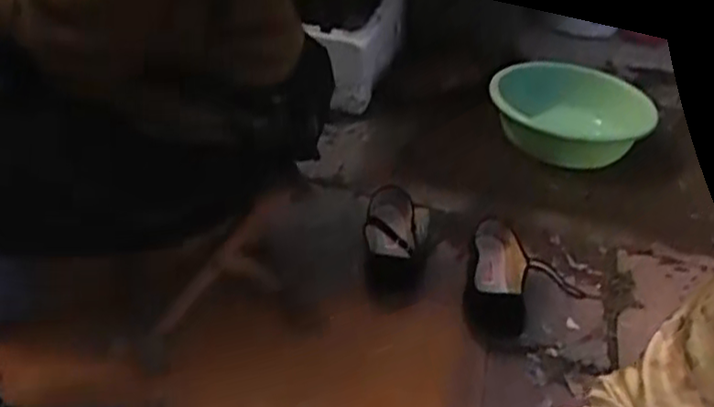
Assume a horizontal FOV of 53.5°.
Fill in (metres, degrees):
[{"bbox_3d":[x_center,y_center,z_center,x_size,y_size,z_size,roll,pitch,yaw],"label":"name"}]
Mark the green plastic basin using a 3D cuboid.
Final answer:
[{"bbox_3d":[0.448,-0.195,1.537,0.351,0.097,0.351,4,36,-3],"label":"green plastic basin"}]

